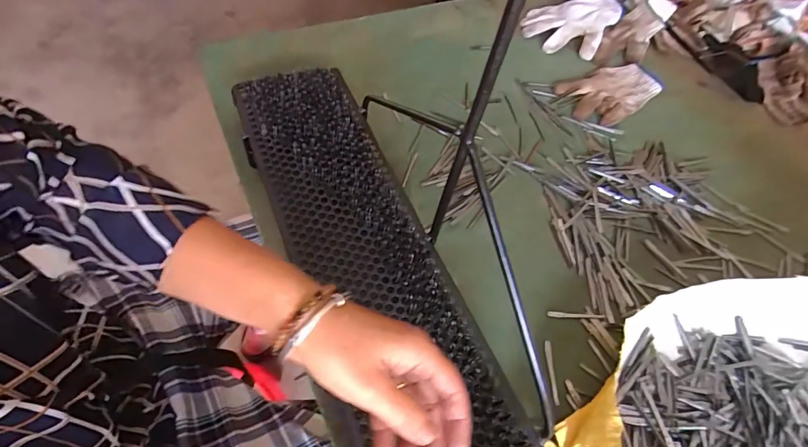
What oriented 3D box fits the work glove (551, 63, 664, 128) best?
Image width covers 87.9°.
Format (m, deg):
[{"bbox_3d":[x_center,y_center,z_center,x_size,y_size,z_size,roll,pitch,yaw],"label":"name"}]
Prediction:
[{"bbox_3d":[0.347,-0.222,0.707,0.175,0.016,0.109,-25,66,-20],"label":"work glove"}]

